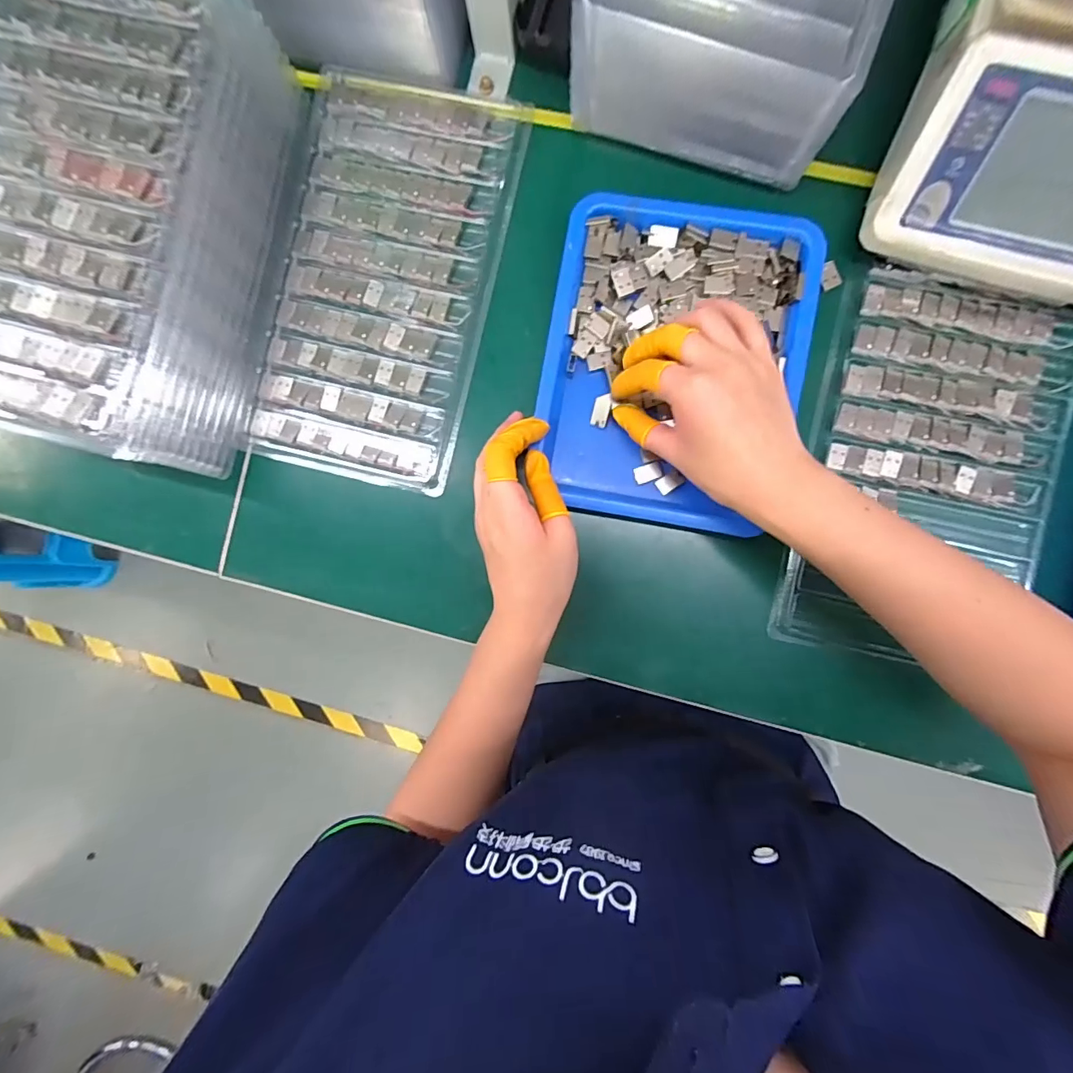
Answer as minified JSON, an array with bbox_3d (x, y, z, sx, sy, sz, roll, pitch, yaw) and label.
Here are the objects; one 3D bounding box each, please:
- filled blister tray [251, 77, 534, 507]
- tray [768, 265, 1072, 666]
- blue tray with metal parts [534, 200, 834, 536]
[{"bbox_3d":[-0.114,-0.190,0.354,0.156,0.016,0.288,13,91,4],"label":"filled blister tray"},{"bbox_3d":[0.275,-0.043,0.330,0.160,0.017,0.266,13,91,4],"label":"tray"},{"bbox_3d":[0.094,-0.121,0.331,0.174,0.019,0.220,9,93,5],"label":"blue tray with metal parts"}]

